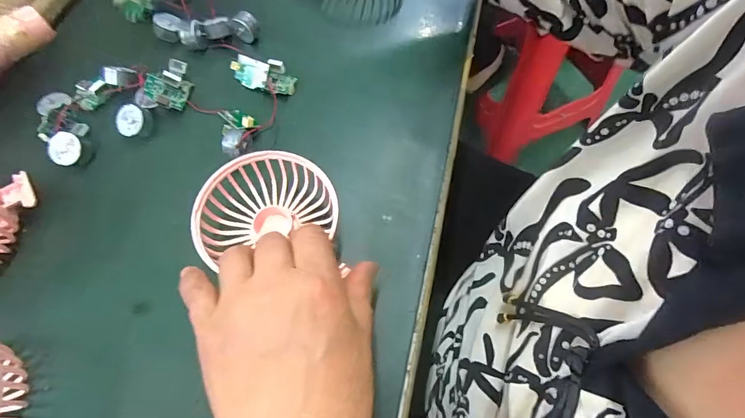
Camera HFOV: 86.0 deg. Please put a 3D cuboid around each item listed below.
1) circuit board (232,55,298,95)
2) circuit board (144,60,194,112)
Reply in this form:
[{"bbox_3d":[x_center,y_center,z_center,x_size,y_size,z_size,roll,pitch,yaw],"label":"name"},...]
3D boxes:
[{"bbox_3d":[-0.092,-0.114,0.337,0.053,0.009,0.025,13,100,3],"label":"circuit board"},{"bbox_3d":[-0.167,-0.104,0.329,0.033,0.007,0.049,19,58,-34],"label":"circuit board"}]

